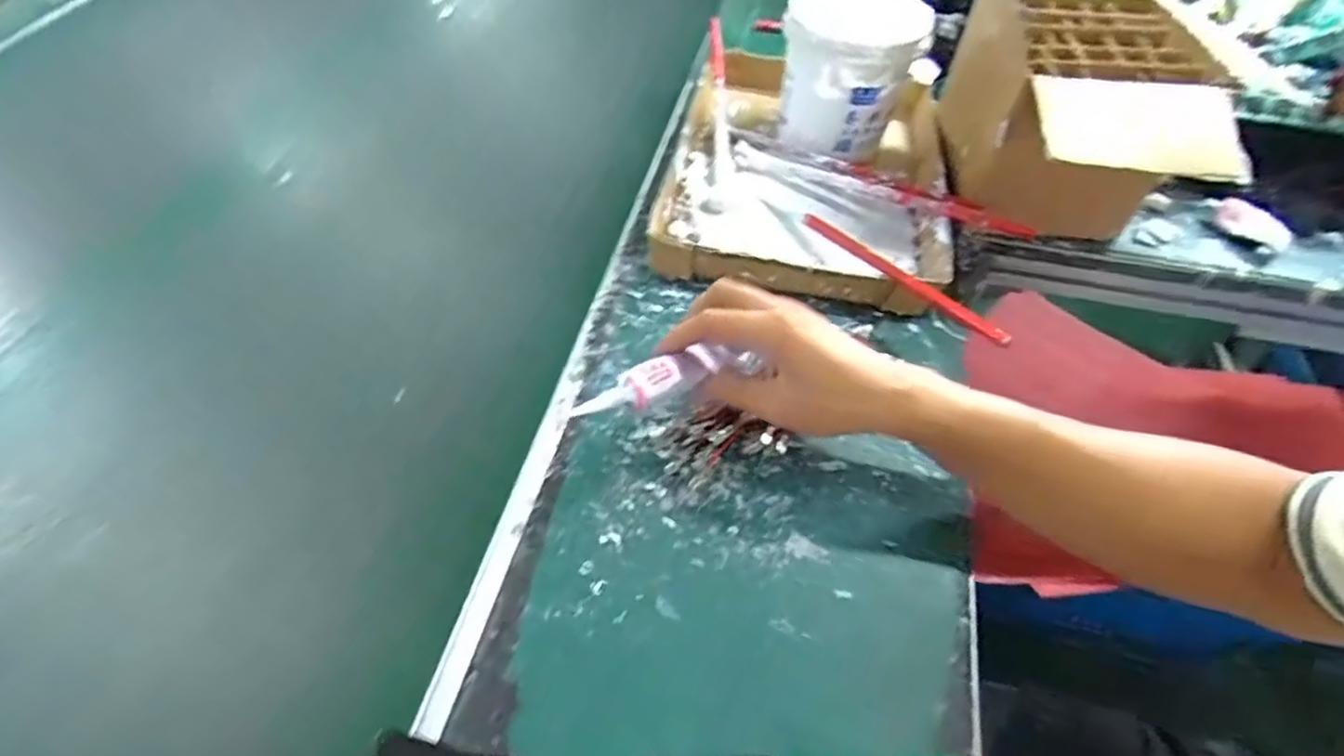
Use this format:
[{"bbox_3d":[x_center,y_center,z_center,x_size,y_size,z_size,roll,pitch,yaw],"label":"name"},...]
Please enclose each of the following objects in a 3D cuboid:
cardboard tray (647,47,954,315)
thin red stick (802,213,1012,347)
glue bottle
[{"bbox_3d":[0.124,-0.194,0.599,0.242,0.042,0.319,11,55,8],"label":"cardboard tray"},{"bbox_3d":[0.161,-0.080,0.480,0.014,0.017,0.203,-22,43,-18],"label":"thin red stick"},{"bbox_3d":[-0.002,0.002,0.384,0.107,0.020,0.034,-18,55,-19],"label":"glue bottle"}]

